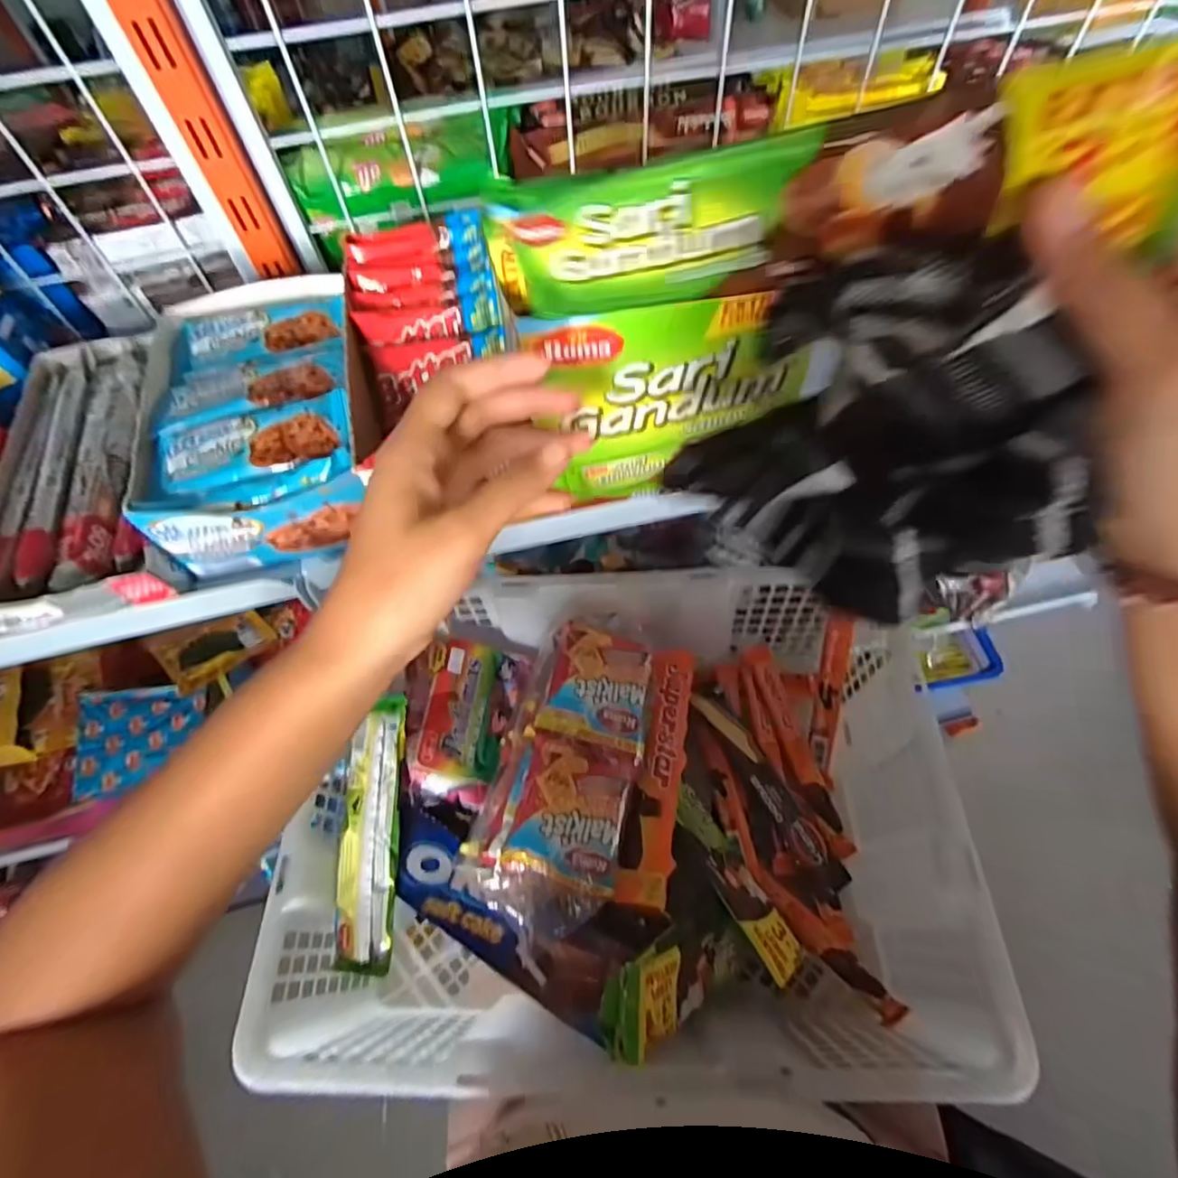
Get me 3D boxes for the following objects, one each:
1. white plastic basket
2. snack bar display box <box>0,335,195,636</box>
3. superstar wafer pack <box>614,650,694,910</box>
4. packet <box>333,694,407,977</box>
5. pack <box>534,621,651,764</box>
[{"bbox_3d":[0.021,0.176,0.496,0.461,0.167,0.343,-2,60,3],"label":"white plastic basket"},{"bbox_3d":[-0.347,-0.094,0.414,0.119,0.049,0.244,-13,60,-4],"label":"snack bar display box"},{"bbox_3d":[0.055,0.140,0.477,0.040,0.021,0.199,7,61,8],"label":"superstar wafer pack"},{"bbox_3d":[-0.168,0.184,0.460,0.048,0.016,0.193,-1,74,3],"label":"packet"},{"bbox_3d":[0.007,0.079,0.485,0.082,0.032,0.092,9,61,9],"label":"pack"}]

